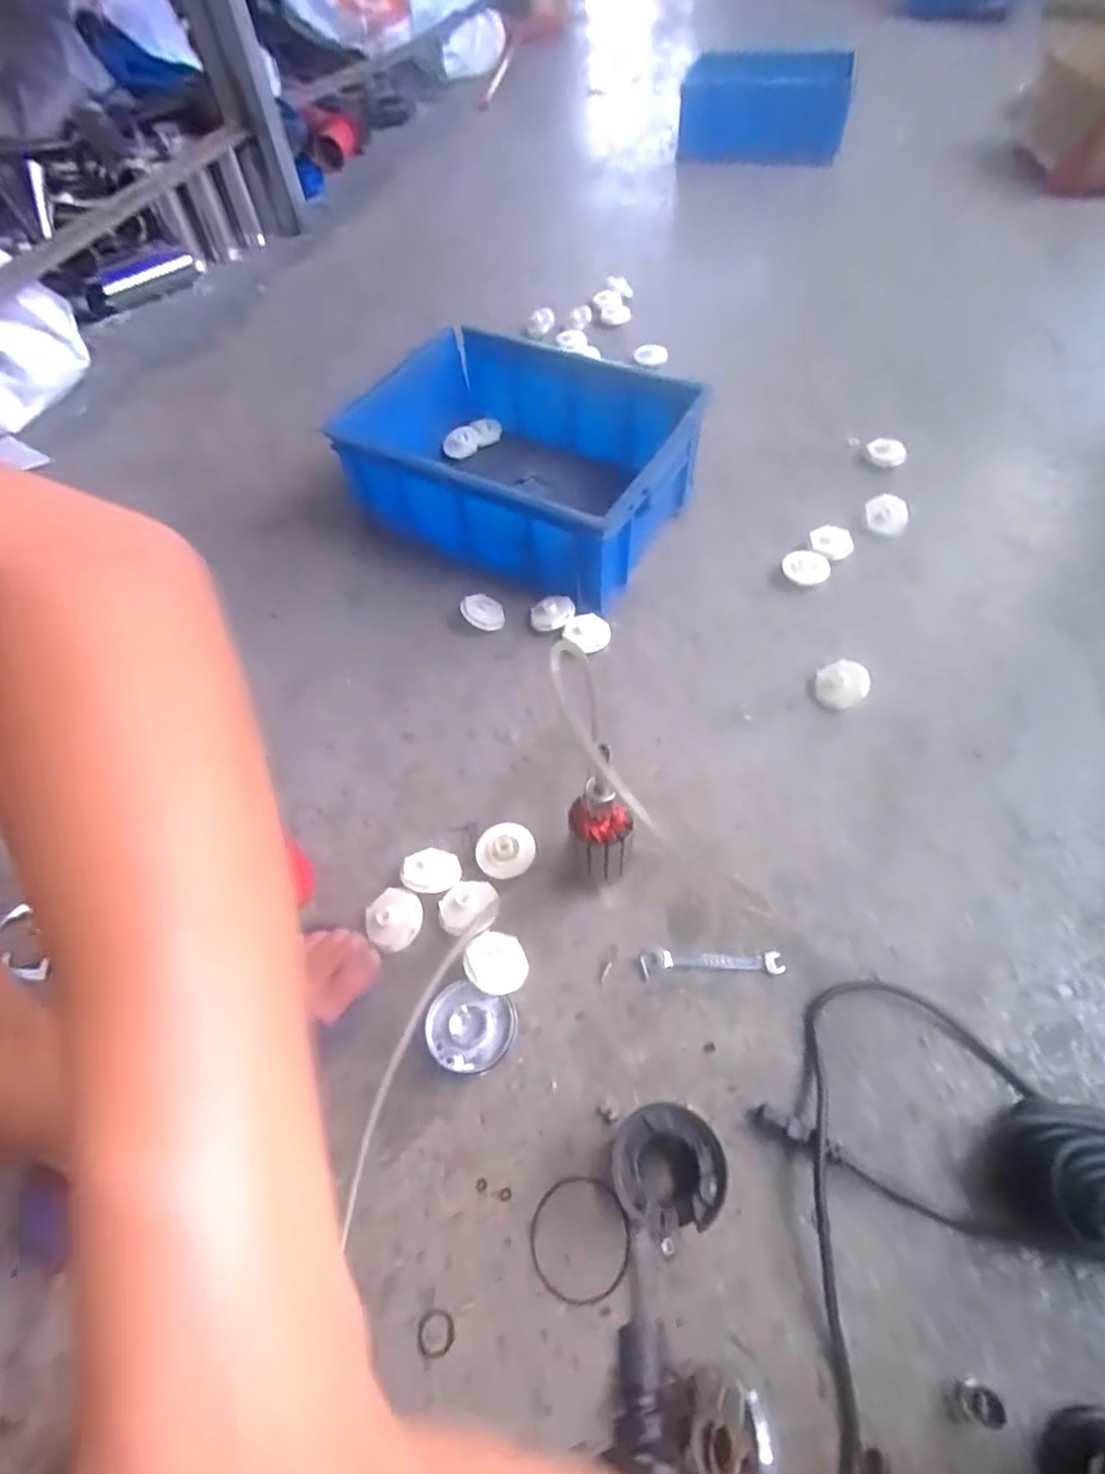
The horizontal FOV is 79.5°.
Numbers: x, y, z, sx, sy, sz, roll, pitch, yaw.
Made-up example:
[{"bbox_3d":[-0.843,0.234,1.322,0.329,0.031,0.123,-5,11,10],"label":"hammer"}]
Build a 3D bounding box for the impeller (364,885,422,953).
[{"bbox_3d":[-0.142,0.166,0.600,0.050,0.022,0.051,-1,54,2],"label":"impeller"}]

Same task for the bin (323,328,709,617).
[{"bbox_3d":[-0.054,-0.382,0.911,0.466,0.139,0.356,26,60,20],"label":"bin"}]

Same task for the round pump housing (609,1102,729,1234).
[{"bbox_3d":[0.078,0.303,0.468,0.073,0.070,0.070,6,55,6],"label":"round pump housing"}]

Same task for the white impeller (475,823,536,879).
[{"bbox_3d":[-0.045,0.109,0.639,0.056,0.017,0.053,-1,54,2],"label":"white impeller"}]

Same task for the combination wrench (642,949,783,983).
[{"bbox_3d":[0.139,0.197,0.582,0.121,0.004,0.024,-2,54,1],"label":"combination wrench"}]

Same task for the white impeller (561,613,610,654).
[{"bbox_3d":[0.043,-0.126,0.800,0.055,0.008,0.047,36,73,9],"label":"white impeller"}]

